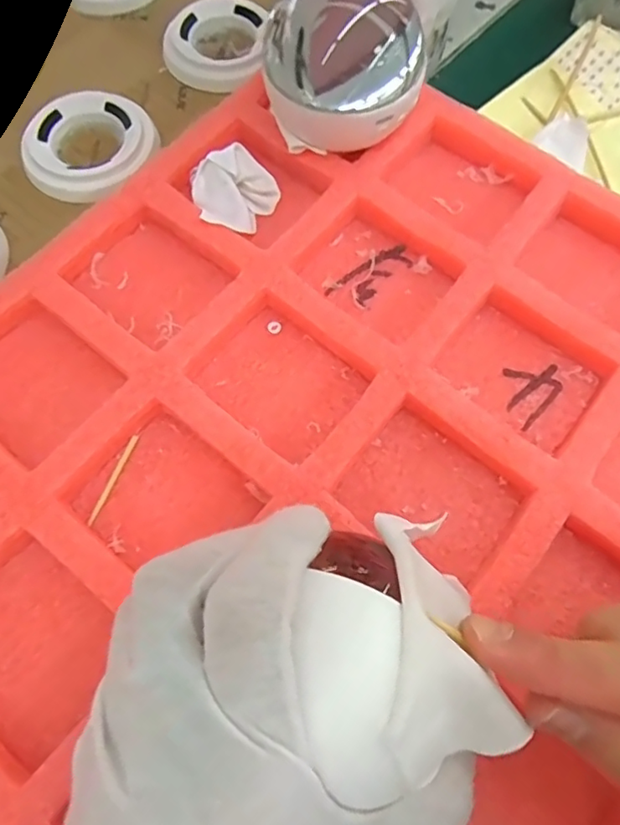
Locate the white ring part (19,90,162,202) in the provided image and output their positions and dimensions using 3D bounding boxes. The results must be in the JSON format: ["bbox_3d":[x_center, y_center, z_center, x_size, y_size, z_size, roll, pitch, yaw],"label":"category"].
[{"bbox_3d":[-0.118,-0.145,0.299,0.070,0.013,0.064,1,68,-3],"label":"white ring part"}]

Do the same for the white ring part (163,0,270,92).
[{"bbox_3d":[-0.056,-0.221,0.325,0.058,0.012,0.063,2,68,-2],"label":"white ring part"}]

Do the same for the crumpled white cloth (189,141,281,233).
[{"bbox_3d":[-0.037,-0.111,0.273,0.035,0.018,0.041,29,69,8],"label":"crumpled white cloth"}]

